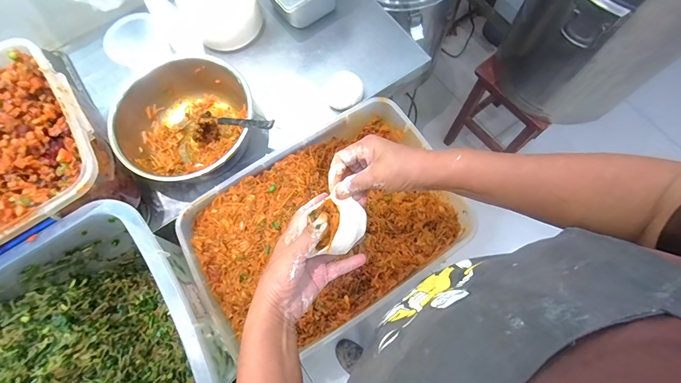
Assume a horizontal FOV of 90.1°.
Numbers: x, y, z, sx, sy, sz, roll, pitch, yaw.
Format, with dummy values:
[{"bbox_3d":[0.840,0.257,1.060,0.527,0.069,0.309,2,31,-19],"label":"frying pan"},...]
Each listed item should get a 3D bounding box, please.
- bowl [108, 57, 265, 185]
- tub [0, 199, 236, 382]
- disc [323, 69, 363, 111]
[{"bbox_3d":[-0.267,-0.123,0.617,0.233,0.096,0.221,-25,72,-6],"label":"bowl"},{"bbox_3d":[-0.383,0.267,0.478,0.442,0.204,0.318,-31,73,-8],"label":"tub"},{"bbox_3d":[0.004,-0.198,0.666,0.077,0.017,0.085,-37,74,-9],"label":"disc"}]

